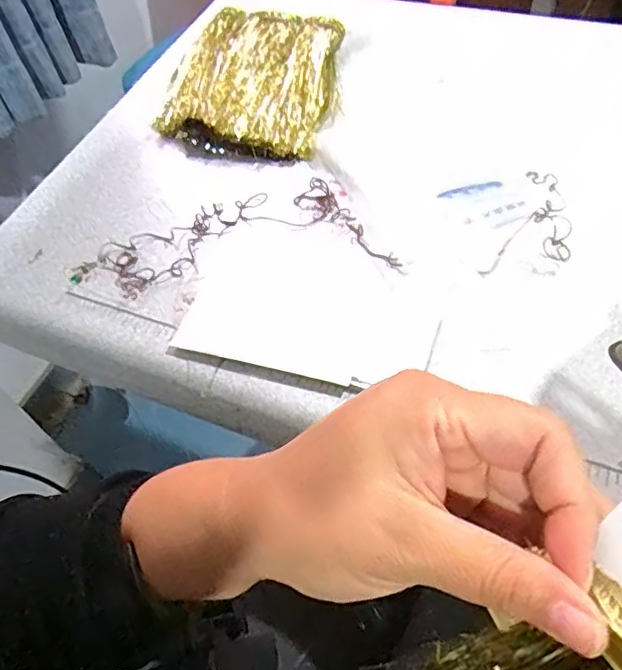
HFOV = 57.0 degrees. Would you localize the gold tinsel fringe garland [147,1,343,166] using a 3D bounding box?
[{"bbox_3d":[-0.056,-0.245,0.556,0.167,0.037,0.197,9,56,13],"label":"gold tinsel fringe garland"}]

